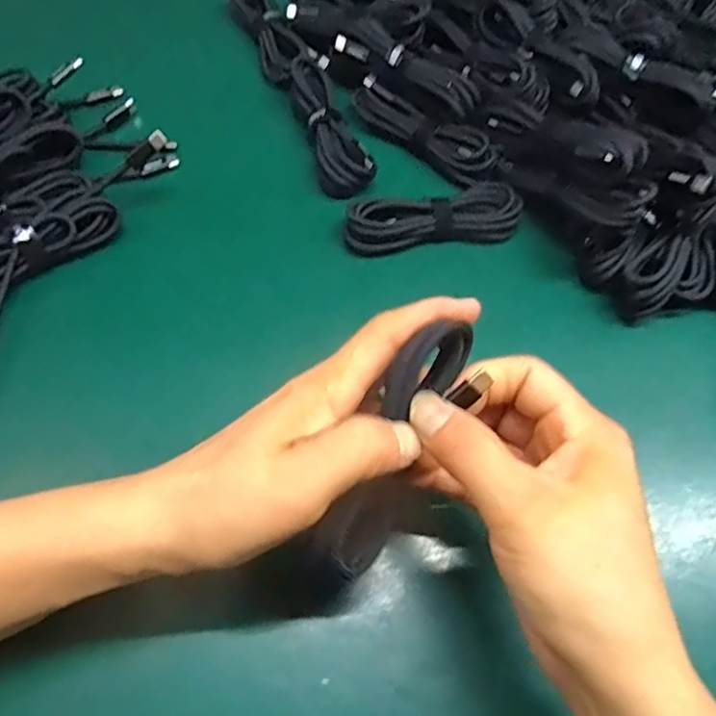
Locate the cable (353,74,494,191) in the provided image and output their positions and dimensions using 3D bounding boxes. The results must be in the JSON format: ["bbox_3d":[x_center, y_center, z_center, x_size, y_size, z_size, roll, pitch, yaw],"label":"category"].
[{"bbox_3d":[0.044,-0.158,0.409,0.109,0.019,0.034,39,66,16],"label":"cable"}]

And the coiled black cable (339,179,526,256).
[{"bbox_3d":[0.047,-0.089,0.372,0.111,0.018,0.037,-11,63,-9],"label":"coiled black cable"}]

